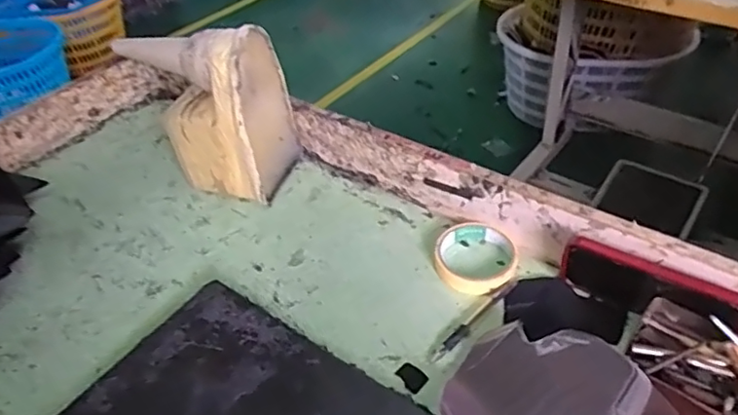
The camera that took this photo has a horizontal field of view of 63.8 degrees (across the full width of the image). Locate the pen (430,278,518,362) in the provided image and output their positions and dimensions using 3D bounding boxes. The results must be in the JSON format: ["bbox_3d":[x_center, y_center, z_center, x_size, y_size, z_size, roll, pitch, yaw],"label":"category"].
[{"bbox_3d":[0.105,0.109,0.580,0.124,0.006,0.012,-35,50,-30],"label":"pen"}]

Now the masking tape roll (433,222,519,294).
[{"bbox_3d":[0.114,0.051,0.631,0.087,0.018,0.082,-3,42,2],"label":"masking tape roll"}]

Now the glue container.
[{"bbox_3d":[-0.191,-0.129,0.725,0.191,0.196,0.115,19,47,24],"label":"glue container"}]

